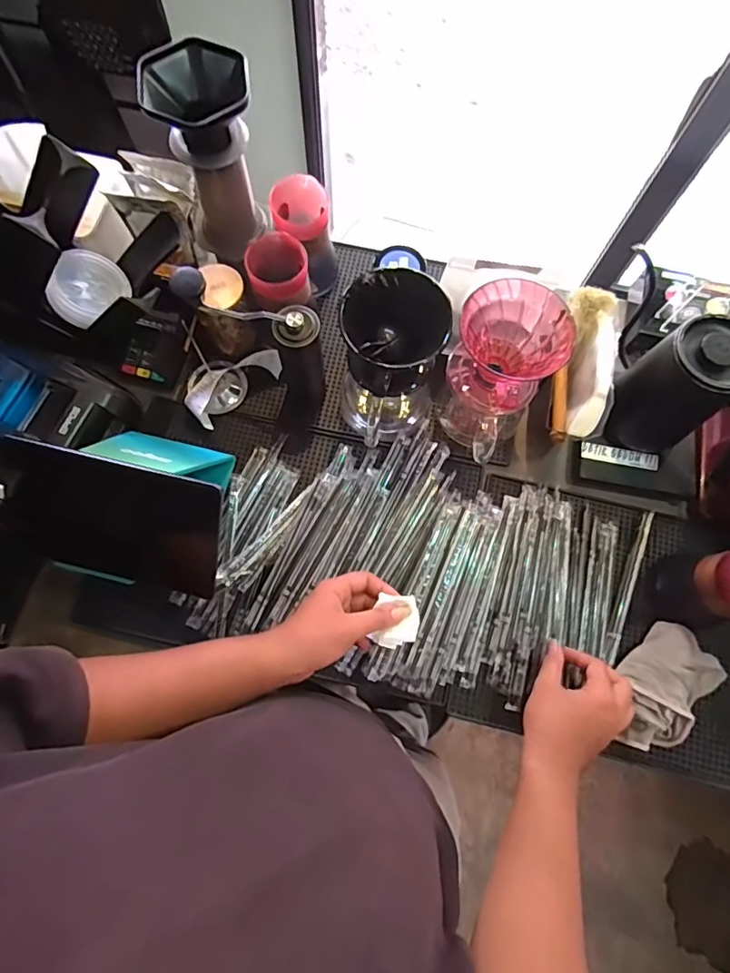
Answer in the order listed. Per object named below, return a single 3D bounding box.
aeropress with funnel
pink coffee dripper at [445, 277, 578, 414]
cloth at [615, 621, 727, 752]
[{"bbox_3d":[-0.167,-0.361,0.577,0.099,0.204,0.094,-11,74,-5],"label":"aeropress with funnel"},{"bbox_3d":[0.151,-0.144,0.552,0.110,0.105,0.123,42,76,10],"label":"pink coffee dripper"},{"bbox_3d":[0.331,0.223,0.556,0.134,0.040,0.088,-40,78,-12],"label":"cloth"}]

